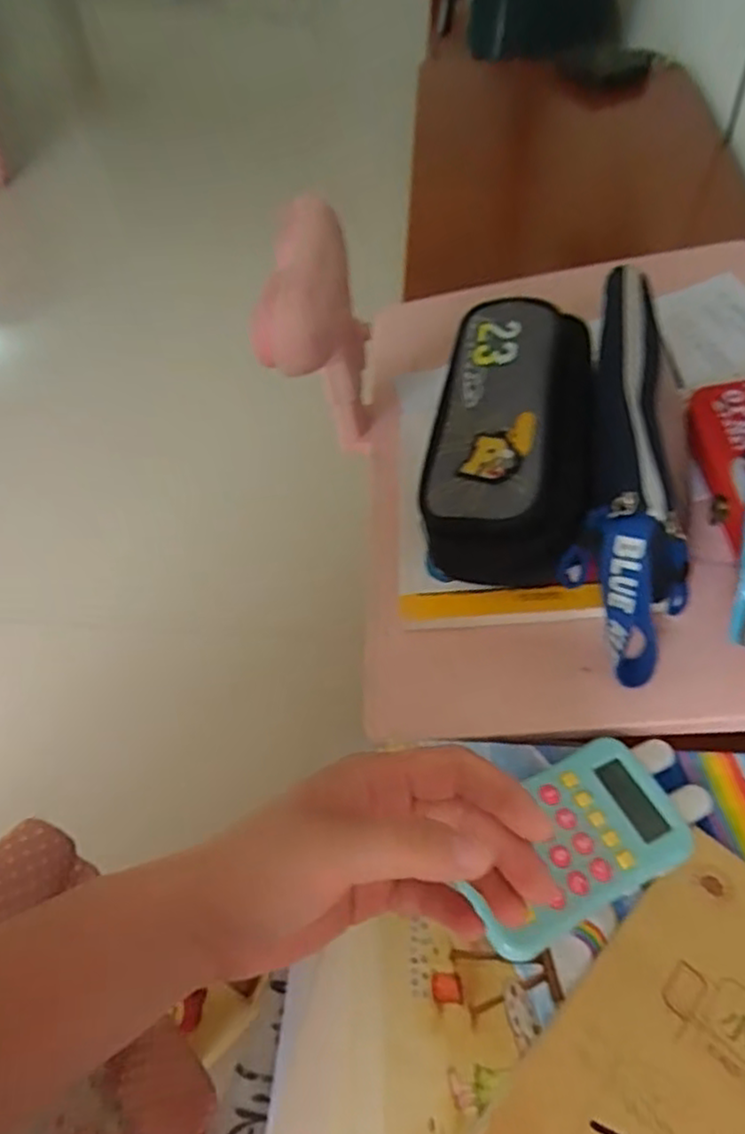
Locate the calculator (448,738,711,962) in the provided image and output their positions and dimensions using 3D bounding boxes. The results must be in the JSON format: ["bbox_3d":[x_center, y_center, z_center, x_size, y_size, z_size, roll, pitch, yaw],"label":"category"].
[{"bbox_3d":[0.107,0.131,0.356,0.134,0.014,0.068,-22,56,-17],"label":"calculator"}]

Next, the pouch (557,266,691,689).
[{"bbox_3d":[0.157,-0.061,0.424,0.072,0.101,0.226,13,54,9],"label":"pouch"}]

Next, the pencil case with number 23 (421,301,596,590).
[{"bbox_3d":[0.089,-0.086,0.475,0.091,0.078,0.199,9,53,6],"label":"pencil case with number 23"}]

